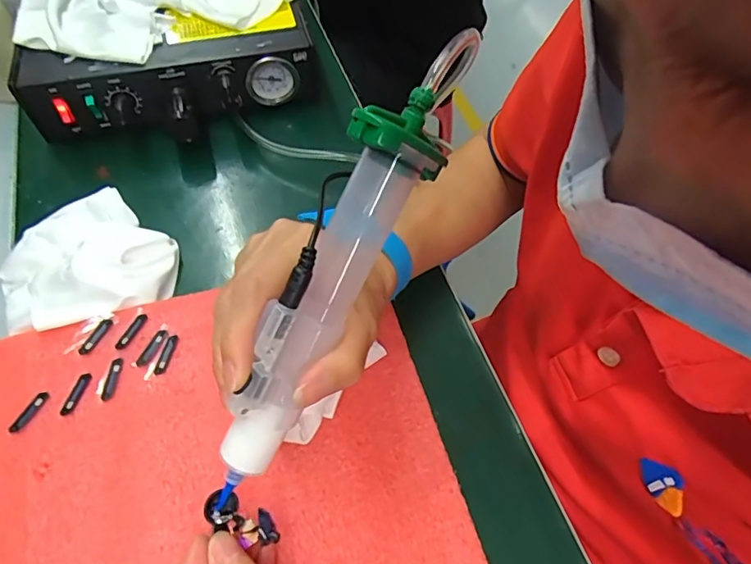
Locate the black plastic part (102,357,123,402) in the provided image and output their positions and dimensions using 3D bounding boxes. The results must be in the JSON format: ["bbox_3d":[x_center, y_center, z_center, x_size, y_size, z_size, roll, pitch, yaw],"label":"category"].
[{"bbox_3d":[-0.162,0.059,0.314,0.007,0.004,0.026,6,57,2],"label":"black plastic part"}]

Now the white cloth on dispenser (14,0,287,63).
[{"bbox_3d":[-0.184,-0.229,0.427,0.222,0.025,0.113,-3,58,-2],"label":"white cloth on dispenser"}]

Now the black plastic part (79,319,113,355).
[{"bbox_3d":[-0.179,0.035,0.328,0.007,0.004,0.026,25,59,13],"label":"black plastic part"}]

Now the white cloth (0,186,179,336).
[{"bbox_3d":[-0.206,-0.023,0.364,0.112,0.028,0.114,-20,60,-14],"label":"white cloth"}]

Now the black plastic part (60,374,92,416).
[{"bbox_3d":[-0.182,0.067,0.309,0.008,0.004,0.026,15,57,7],"label":"black plastic part"}]

